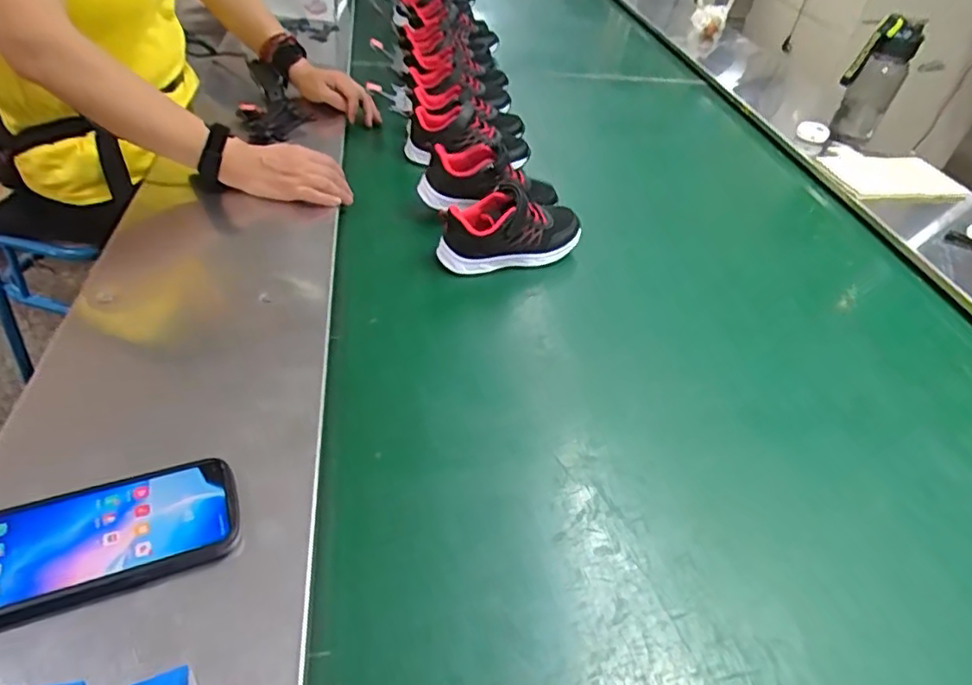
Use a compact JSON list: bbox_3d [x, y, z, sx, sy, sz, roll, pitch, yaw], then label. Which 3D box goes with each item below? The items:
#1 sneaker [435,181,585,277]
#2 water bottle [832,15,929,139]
[{"bbox_3d":[0.032,-0.137,0.722,0.181,0.078,0.064,-10,45,-19],"label":"sneaker"},{"bbox_3d":[0.660,-0.442,1.019,0.067,0.197,0.074,-31,54,-35],"label":"water bottle"}]

